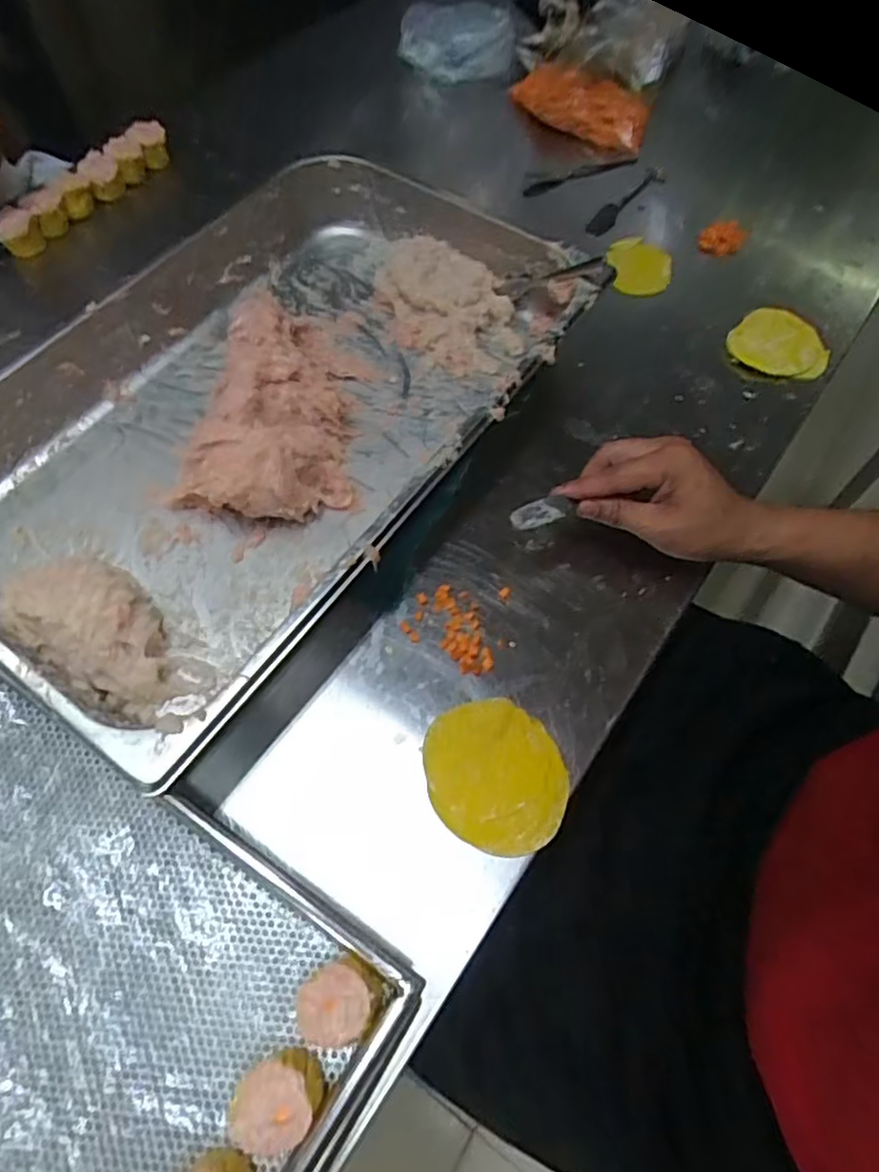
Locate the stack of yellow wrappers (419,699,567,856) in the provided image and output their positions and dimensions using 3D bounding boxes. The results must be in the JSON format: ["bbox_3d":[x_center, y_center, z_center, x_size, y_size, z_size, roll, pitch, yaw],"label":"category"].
[{"bbox_3d":[0.035,0.121,0.425,0.083,0.013,0.097,-30,71,-14],"label":"stack of yellow wrappers"}]

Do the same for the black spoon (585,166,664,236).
[{"bbox_3d":[0.206,-0.426,0.726,0.021,0.016,0.135,39,68,18],"label":"black spoon"}]

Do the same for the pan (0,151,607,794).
[{"bbox_3d":[-0.130,-0.145,0.518,0.312,0.094,0.513,32,66,15],"label":"pan"}]

